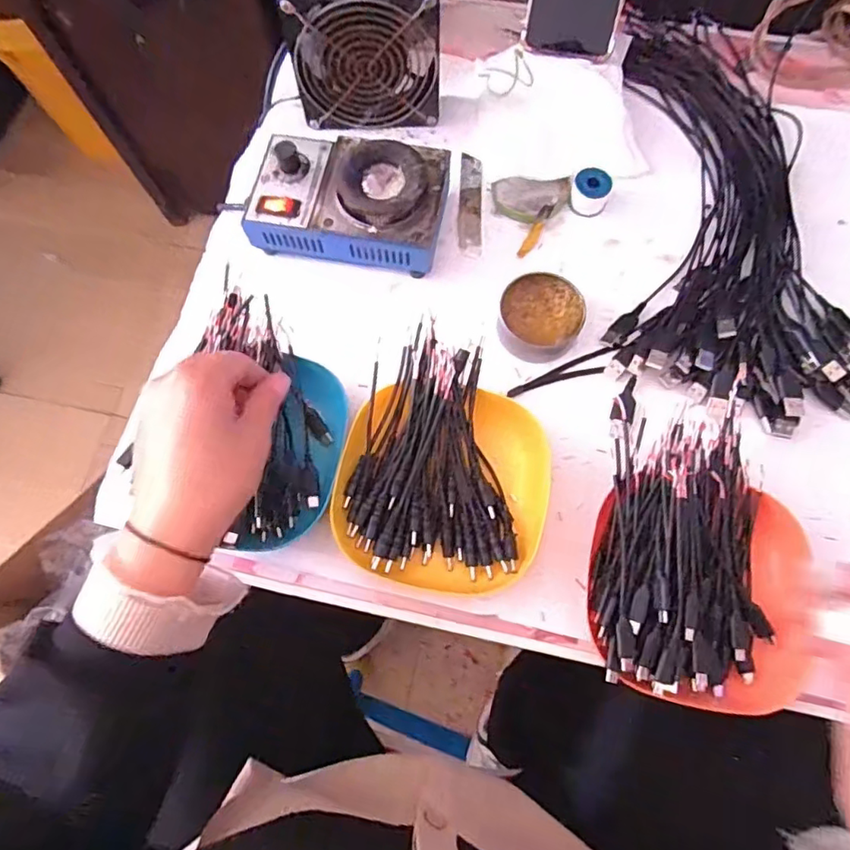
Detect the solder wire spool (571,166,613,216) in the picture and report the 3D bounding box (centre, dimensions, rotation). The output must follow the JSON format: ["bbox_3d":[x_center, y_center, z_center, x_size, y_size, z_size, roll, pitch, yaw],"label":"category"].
[{"bbox_3d":[0.137,-0.193,0.479,0.030,0.022,0.028,-1,72,2],"label":"solder wire spool"}]

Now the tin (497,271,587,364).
[{"bbox_3d":[0.088,-0.083,0.442,0.061,0.024,0.063,-1,72,2],"label":"tin"}]

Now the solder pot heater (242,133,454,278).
[{"bbox_3d":[-0.059,-0.178,0.461,0.146,0.065,0.094,10,72,6],"label":"solder pot heater"}]

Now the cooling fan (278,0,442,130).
[{"bbox_3d":[-0.047,-0.304,0.472,0.117,0.109,0.049,0,72,2],"label":"cooling fan"}]

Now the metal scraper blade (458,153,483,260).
[{"bbox_3d":[0.039,-0.188,0.494,0.020,0.004,0.099,2,72,3],"label":"metal scraper blade"}]

